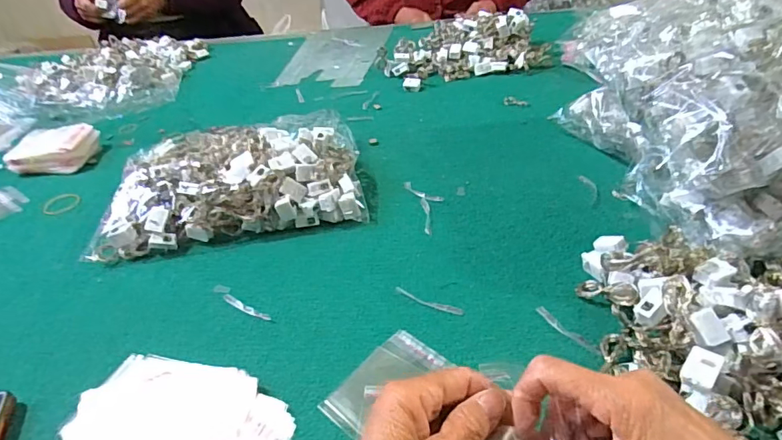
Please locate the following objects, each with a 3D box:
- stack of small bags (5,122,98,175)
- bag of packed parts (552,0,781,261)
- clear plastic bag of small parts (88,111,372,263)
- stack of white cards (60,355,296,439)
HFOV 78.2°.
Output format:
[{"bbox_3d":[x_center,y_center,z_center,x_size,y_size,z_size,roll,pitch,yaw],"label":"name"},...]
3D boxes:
[{"bbox_3d":[-0.500,-0.107,0.720,0.106,0.040,0.089,2,39,10],"label":"stack of small bags"},{"bbox_3d":[0.352,-0.114,0.485,0.267,0.183,0.295,-10,39,-4],"label":"bag of packed parts"},{"bbox_3d":[-0.187,-0.056,0.585,0.289,0.068,0.181,-9,39,-3],"label":"clear plastic bag of small parts"},{"bbox_3d":[-0.162,0.158,0.356,0.164,0.015,0.116,12,42,22],"label":"stack of white cards"}]

